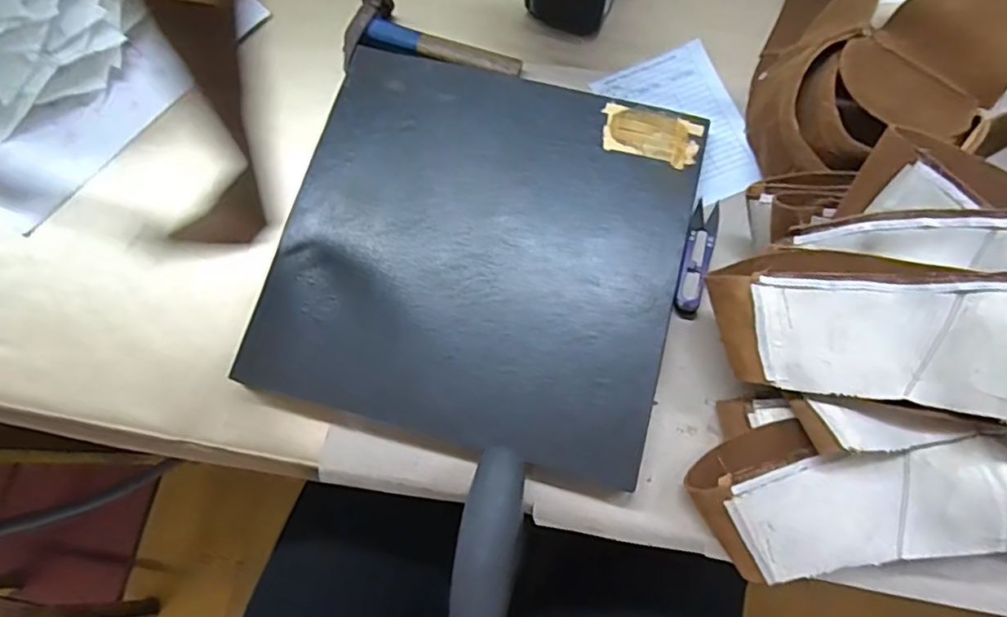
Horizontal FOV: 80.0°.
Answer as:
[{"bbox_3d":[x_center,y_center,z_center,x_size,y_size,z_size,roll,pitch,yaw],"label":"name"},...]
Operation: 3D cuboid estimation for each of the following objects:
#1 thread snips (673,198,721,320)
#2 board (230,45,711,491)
[{"bbox_3d":[0.154,-0.042,0.475,0.023,0.011,0.101,17,74,7],"label":"thread snips"},{"bbox_3d":[-0.016,-0.049,0.473,0.299,0.027,0.298,14,74,6],"label":"board"}]

